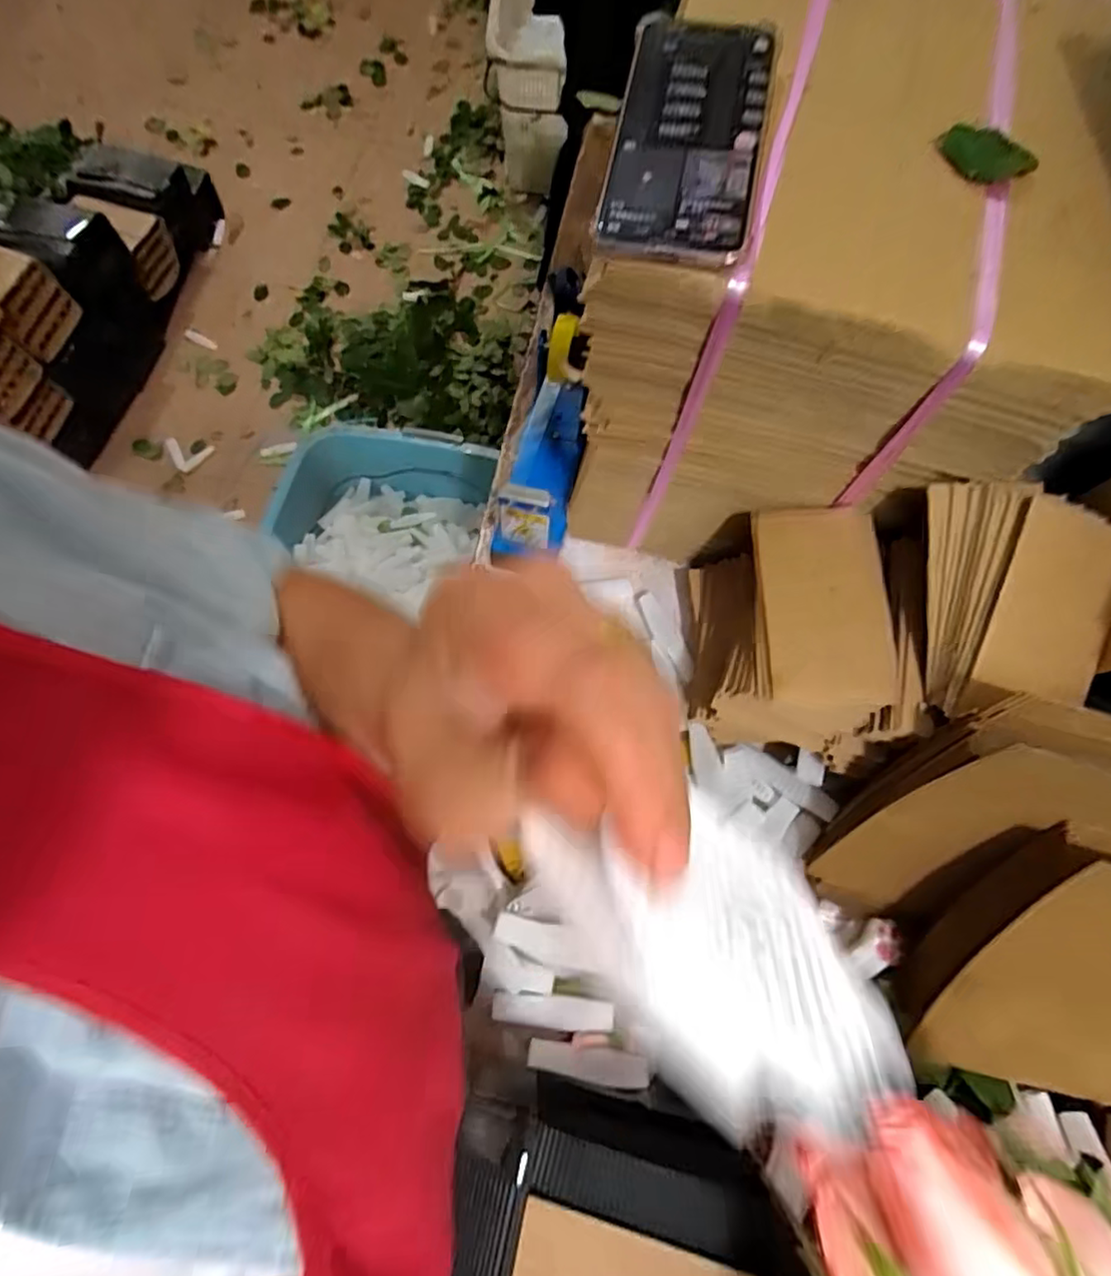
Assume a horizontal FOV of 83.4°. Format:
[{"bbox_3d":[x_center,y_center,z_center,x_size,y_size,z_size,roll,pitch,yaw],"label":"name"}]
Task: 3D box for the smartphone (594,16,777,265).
[{"bbox_3d":[0.068,-0.254,0.318,0.075,0.016,0.149,11,76,6],"label":"smartphone"}]

